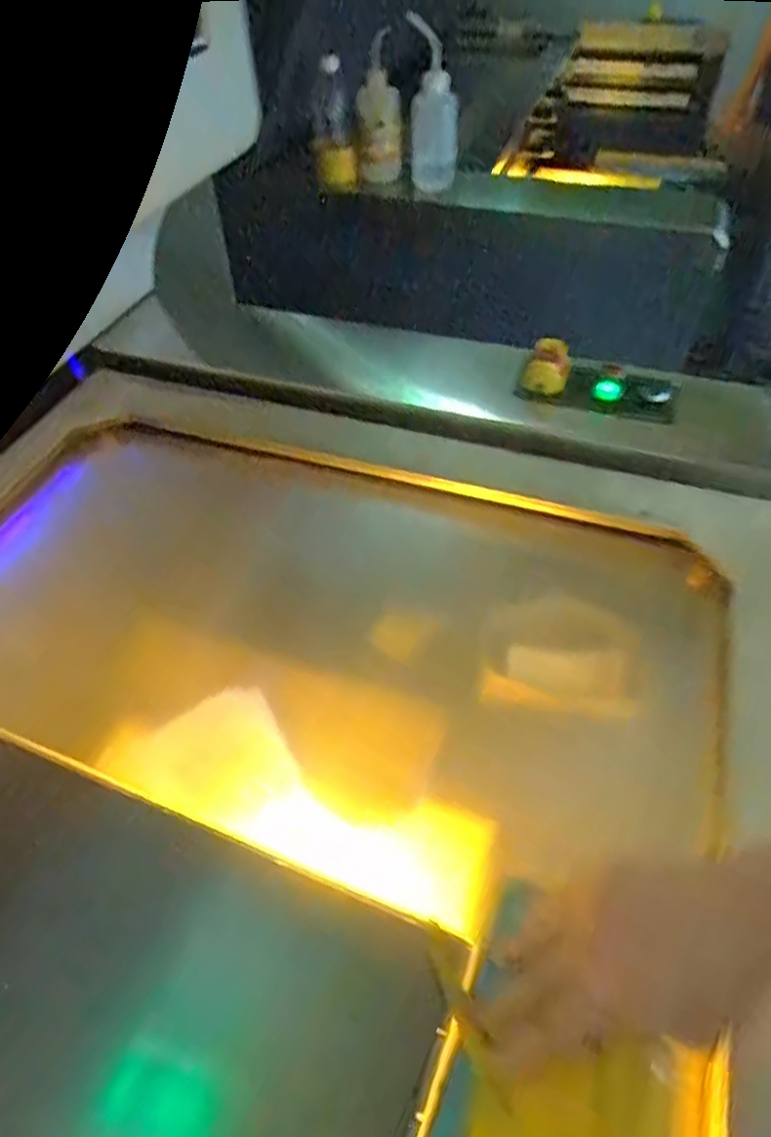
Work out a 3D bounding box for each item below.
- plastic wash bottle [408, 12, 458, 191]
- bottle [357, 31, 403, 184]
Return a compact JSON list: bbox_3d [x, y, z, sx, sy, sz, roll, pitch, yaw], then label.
[{"bbox_3d":[0.081,-0.764,1.101,0.082,0.252,0.087,3,50,4],"label":"plastic wash bottle"},{"bbox_3d":[-0.008,-0.768,1.114,0.074,0.216,0.064,-5,50,-2],"label":"bottle"}]

